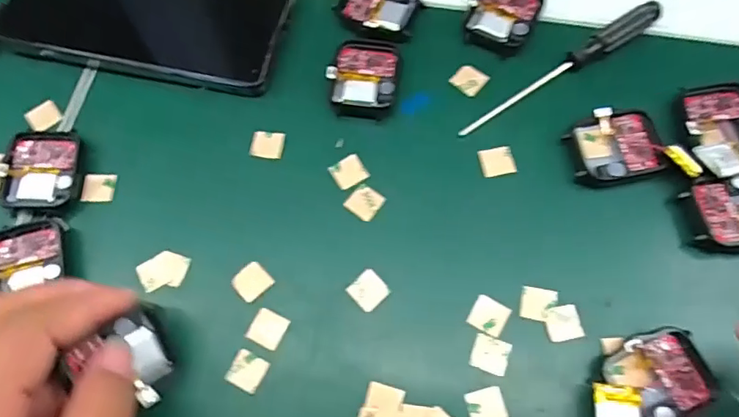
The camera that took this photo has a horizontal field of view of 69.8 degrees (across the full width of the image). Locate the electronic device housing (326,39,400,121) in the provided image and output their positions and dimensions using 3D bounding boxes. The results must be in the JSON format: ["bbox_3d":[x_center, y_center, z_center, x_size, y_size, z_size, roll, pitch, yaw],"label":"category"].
[{"bbox_3d":[-0.003,-0.072,0.290,0.036,0.008,0.047,7,71,4],"label":"electronic device housing"}]

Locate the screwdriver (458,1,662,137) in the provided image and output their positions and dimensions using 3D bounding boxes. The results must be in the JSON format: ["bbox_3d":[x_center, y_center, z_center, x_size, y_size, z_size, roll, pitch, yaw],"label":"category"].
[{"bbox_3d":[0.105,-0.074,0.286,0.131,0.011,0.013,-34,73,-9],"label":"screwdriver"}]

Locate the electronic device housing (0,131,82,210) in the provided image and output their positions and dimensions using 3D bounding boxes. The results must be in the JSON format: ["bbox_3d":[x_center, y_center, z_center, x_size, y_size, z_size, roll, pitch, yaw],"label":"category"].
[{"bbox_3d":[-0.170,-0.020,0.278,0.034,0.012,0.042,3,71,3],"label":"electronic device housing"}]

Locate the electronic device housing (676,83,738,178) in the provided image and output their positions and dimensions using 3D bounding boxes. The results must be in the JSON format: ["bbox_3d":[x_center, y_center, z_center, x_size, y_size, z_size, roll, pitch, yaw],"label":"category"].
[{"bbox_3d":[0.180,-0.040,0.265,0.039,0.016,0.054,-2,71,1],"label":"electronic device housing"}]

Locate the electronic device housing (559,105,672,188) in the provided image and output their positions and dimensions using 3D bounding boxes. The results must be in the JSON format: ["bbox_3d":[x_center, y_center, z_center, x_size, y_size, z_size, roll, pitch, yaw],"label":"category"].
[{"bbox_3d":[0.125,-0.032,0.271,0.045,0.010,0.037,-11,71,-2],"label":"electronic device housing"}]

